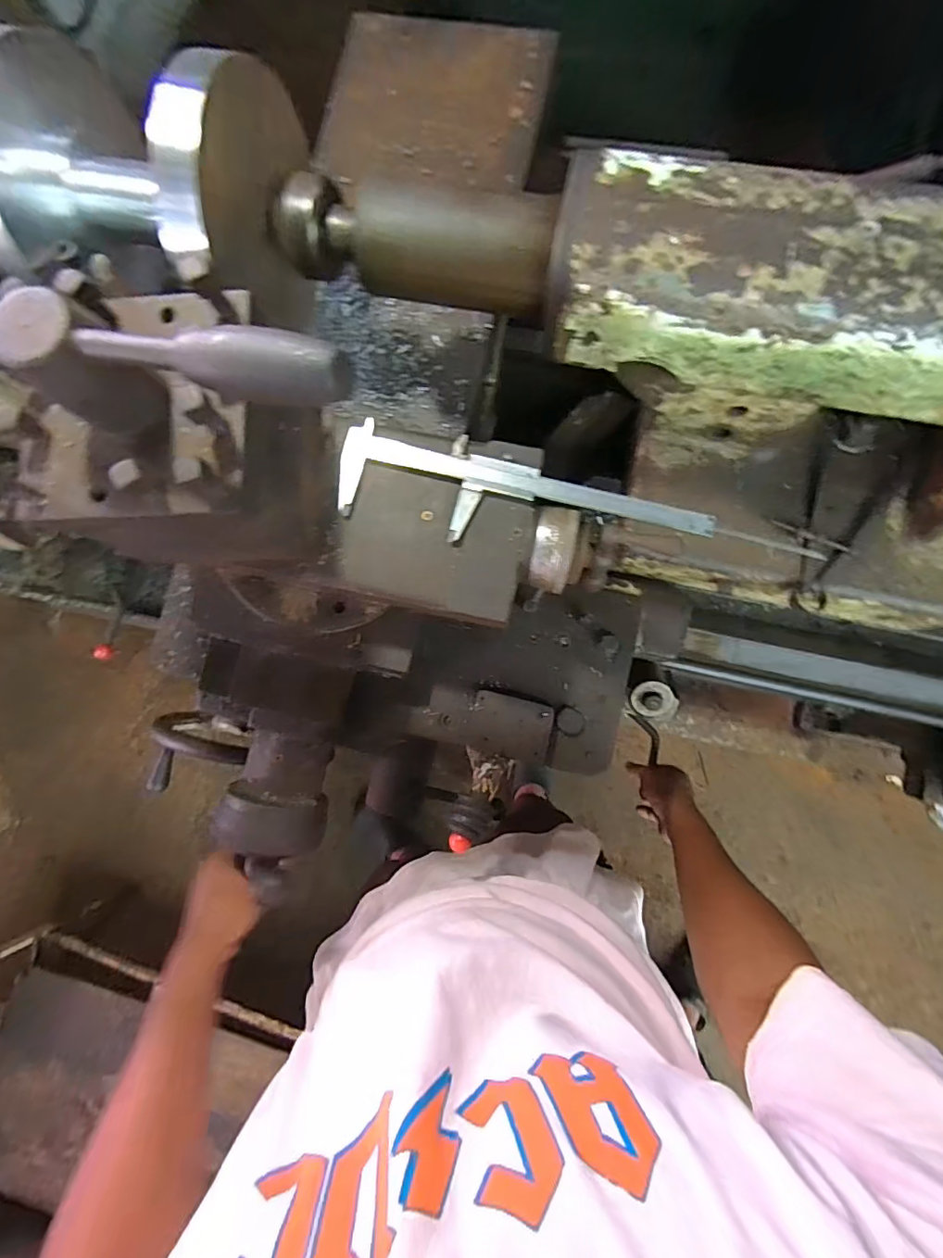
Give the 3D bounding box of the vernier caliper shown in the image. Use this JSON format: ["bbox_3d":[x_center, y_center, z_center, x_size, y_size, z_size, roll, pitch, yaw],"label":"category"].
[{"bbox_3d":[0.068,-0.088,0.394,0.352,0.009,0.073,14,85,6],"label":"vernier caliper"}]

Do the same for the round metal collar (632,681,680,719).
[{"bbox_3d":[0.210,0.082,0.595,0.052,0.024,0.040,17,86,7],"label":"round metal collar"}]

